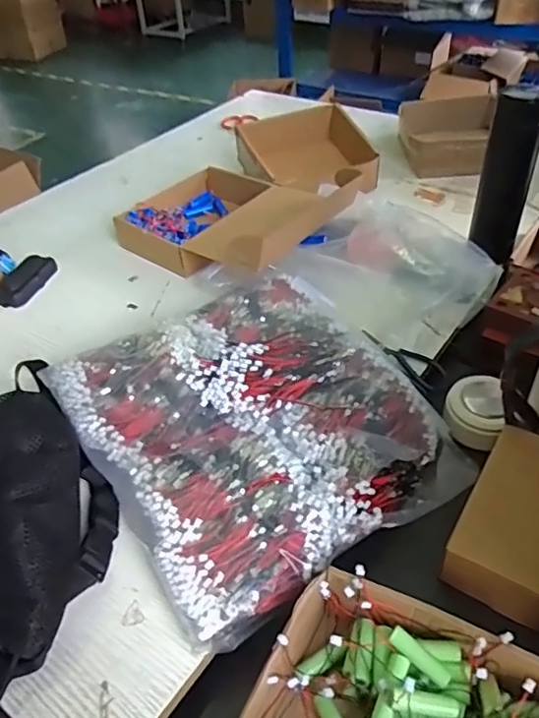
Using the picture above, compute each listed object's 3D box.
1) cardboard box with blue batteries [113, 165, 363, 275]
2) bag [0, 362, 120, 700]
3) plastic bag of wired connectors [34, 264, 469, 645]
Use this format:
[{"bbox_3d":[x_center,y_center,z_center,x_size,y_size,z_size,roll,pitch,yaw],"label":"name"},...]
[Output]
[{"bbox_3d":[-0.057,-0.228,0.848,0.318,0.106,0.250,28,52,31],"label":"cardboard box with blue batteries"},{"bbox_3d":[-0.209,0.120,0.482,0.125,0.090,0.260,-18,44,-13],"label":"bag"},{"bbox_3d":[-0.021,0.050,0.589,0.317,0.077,0.362,-27,47,-22],"label":"plastic bag of wired connectors"}]

